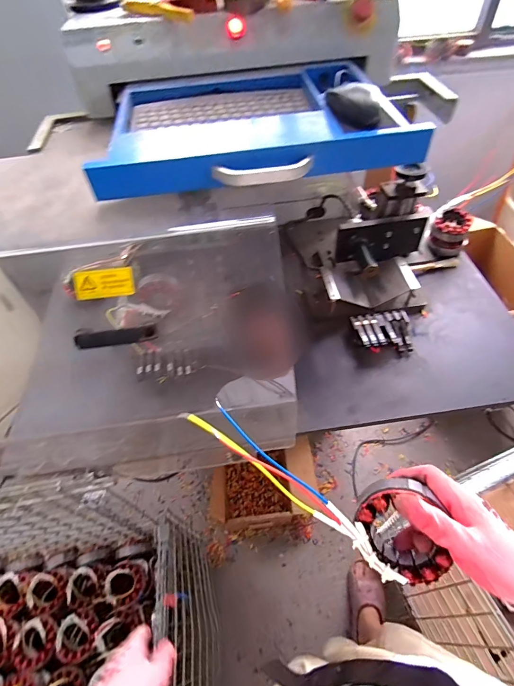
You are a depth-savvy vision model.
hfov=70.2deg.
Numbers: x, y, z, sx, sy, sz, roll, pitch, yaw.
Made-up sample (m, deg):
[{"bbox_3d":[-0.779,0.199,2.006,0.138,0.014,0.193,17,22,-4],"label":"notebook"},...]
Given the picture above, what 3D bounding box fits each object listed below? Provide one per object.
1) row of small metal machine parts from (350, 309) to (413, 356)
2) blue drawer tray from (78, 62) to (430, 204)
[{"bbox_3d":[0.246,-0.019,0.721,0.106,0.032,0.082,-5,52,2],"label":"row of small metal machine parts"},{"bbox_3d":[0.001,-0.357,0.581,0.465,0.059,0.316,-5,52,2],"label":"blue drawer tray"}]

